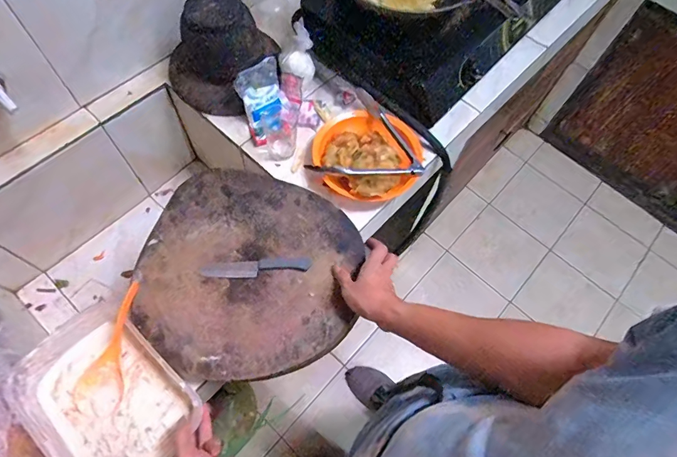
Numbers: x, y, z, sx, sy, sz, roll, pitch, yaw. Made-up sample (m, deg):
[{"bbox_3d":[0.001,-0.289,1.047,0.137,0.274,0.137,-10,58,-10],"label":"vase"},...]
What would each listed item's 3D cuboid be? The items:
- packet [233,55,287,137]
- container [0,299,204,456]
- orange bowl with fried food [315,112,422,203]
[{"bbox_3d":[-0.143,-0.257,0.813,0.090,0.021,0.126,-30,111,-12],"label":"packet"},{"bbox_3d":[-0.334,0.229,0.580,0.246,0.058,0.172,39,67,15],"label":"container"},{"bbox_3d":[0.055,-0.139,0.786,0.199,0.068,0.190,2,63,-3],"label":"orange bowl with fried food"}]

